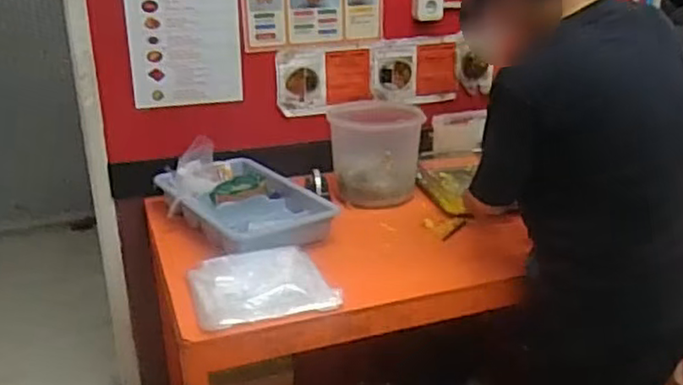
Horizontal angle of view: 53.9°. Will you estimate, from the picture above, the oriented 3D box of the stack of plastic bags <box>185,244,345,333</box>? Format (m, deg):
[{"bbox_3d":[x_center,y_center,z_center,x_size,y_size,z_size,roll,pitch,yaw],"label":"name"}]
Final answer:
[{"bbox_3d":[-0.163,0.187,1.370,0.277,0.053,0.211,-9,22,-20],"label":"stack of plastic bags"}]

